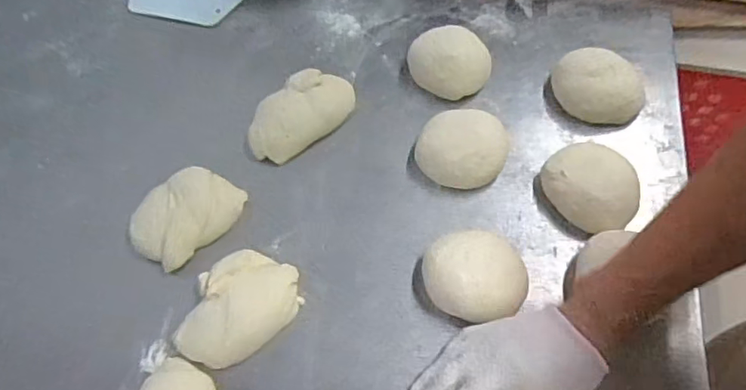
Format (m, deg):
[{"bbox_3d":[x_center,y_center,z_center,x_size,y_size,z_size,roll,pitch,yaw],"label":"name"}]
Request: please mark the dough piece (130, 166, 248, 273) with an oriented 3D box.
[{"bbox_3d":[-0.202,0.019,0.577,0.123,0.040,0.084,-40,68,-16],"label":"dough piece"}]

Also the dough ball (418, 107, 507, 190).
[{"bbox_3d":[0.104,-0.056,0.596,0.093,0.045,0.104,31,69,17],"label":"dough ball"}]

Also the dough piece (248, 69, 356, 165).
[{"bbox_3d":[-0.086,-0.098,0.632,0.140,0.037,0.084,-30,66,-12],"label":"dough piece"}]

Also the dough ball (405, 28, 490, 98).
[{"bbox_3d":[0.092,-0.164,0.644,0.096,0.036,0.078,18,66,12],"label":"dough ball"}]

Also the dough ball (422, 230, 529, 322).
[{"bbox_3d":[0.101,0.078,0.526,0.098,0.049,0.088,-12,63,-3],"label":"dough ball"}]

